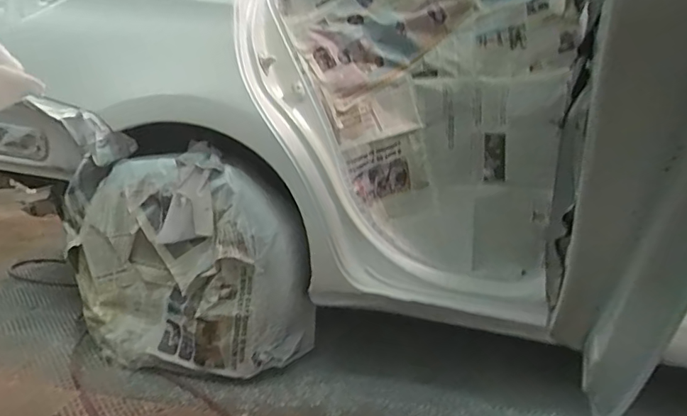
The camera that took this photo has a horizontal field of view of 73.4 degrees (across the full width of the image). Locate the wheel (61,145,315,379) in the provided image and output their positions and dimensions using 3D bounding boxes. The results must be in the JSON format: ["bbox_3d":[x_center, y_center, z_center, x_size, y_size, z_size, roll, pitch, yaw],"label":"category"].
[{"bbox_3d":[-0.403,0.139,1.243,0.603,0.538,0.211,8,8,15],"label":"wheel"}]

